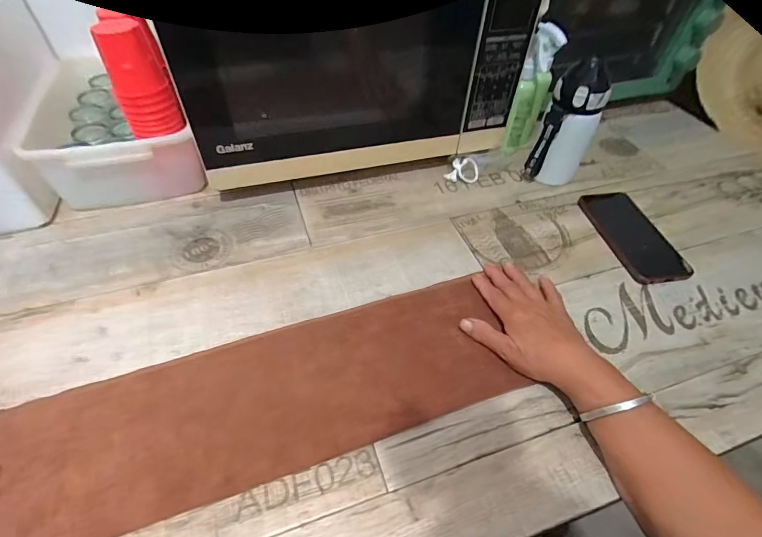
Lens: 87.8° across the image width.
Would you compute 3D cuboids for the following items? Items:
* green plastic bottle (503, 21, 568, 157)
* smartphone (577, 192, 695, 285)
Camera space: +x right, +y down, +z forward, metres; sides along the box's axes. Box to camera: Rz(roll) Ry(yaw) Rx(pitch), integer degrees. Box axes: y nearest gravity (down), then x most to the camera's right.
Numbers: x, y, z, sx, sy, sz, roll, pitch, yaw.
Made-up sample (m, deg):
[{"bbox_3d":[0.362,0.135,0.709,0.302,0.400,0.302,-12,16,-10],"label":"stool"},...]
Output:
[{"bbox_3d":[0.228,-0.271,0.617,0.045,0.183,0.095,32,55,23],"label":"green plastic bottle"},{"bbox_3d":[0.343,-0.052,0.546,0.081,0.007,0.183,-6,50,-7],"label":"smartphone"}]

